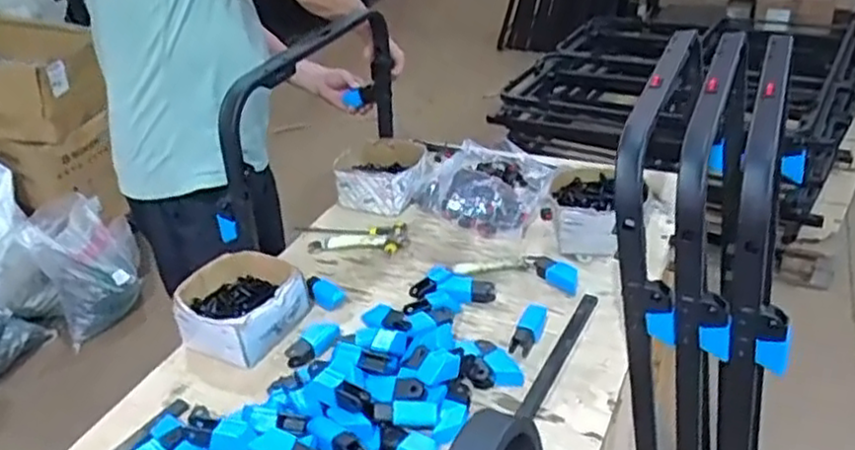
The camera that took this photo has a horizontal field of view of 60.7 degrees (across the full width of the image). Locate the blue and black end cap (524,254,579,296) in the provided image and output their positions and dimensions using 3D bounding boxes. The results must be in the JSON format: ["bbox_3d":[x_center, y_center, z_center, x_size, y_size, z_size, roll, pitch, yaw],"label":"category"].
[{"bbox_3d":[0.185,0.068,1.105,0.100,0.029,0.036,23,42,37],"label":"blue and black end cap"}]

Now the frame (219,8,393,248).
[{"bbox_3d":[-0.200,-0.207,1.328,0.070,0.276,0.560,7,34,19],"label":"frame"}]

